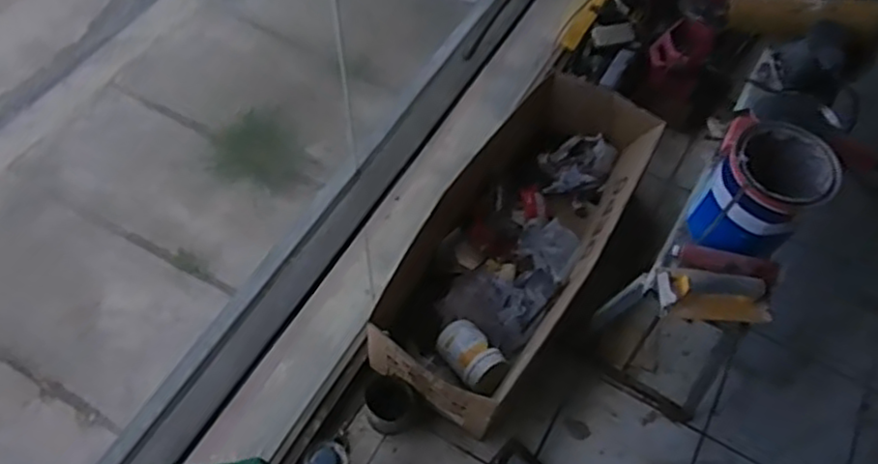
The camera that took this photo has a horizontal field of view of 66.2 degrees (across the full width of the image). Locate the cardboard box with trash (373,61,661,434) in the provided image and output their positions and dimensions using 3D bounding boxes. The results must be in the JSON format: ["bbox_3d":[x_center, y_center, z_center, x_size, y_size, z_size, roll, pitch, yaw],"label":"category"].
[{"bbox_3d":[0.187,0.024,1.549,0.364,0.214,0.854,29,62,14],"label":"cardboard box with trash"}]

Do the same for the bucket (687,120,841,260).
[{"bbox_3d":[0.533,-0.063,1.128,0.182,0.170,0.170,-36,67,-21],"label":"bucket"}]

